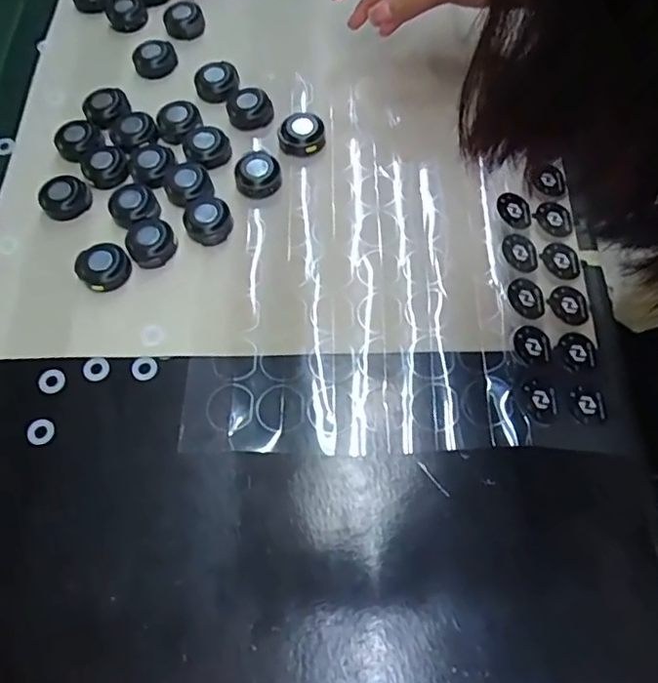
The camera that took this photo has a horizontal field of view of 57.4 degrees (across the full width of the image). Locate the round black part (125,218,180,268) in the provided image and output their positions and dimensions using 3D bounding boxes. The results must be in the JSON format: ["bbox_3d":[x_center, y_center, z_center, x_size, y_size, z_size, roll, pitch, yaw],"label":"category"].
[{"bbox_3d":[-0.109,-0.060,0.370,0.029,0.012,0.034,-23,65,-8],"label":"round black part"}]

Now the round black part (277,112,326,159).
[{"bbox_3d":[-0.017,-0.137,0.397,0.028,0.015,0.028,-1,64,3],"label":"round black part"}]

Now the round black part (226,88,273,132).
[{"bbox_3d":[-0.053,-0.157,0.405,0.030,0.017,0.026,-14,64,-3],"label":"round black part"}]

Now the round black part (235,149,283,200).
[{"bbox_3d":[-0.046,-0.106,0.385,0.029,0.013,0.029,-1,64,3],"label":"round black part"}]

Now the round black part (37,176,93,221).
[{"bbox_3d":[-0.169,-0.092,0.383,0.029,0.010,0.035,-42,69,-16],"label":"round black part"}]

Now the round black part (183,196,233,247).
[{"bbox_3d":[-0.075,-0.075,0.373,0.029,0.013,0.030,-1,64,3],"label":"round black part"}]

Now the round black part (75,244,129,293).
[{"bbox_3d":[-0.136,-0.046,0.362,0.034,0.010,0.028,41,73,20],"label":"round black part"}]

